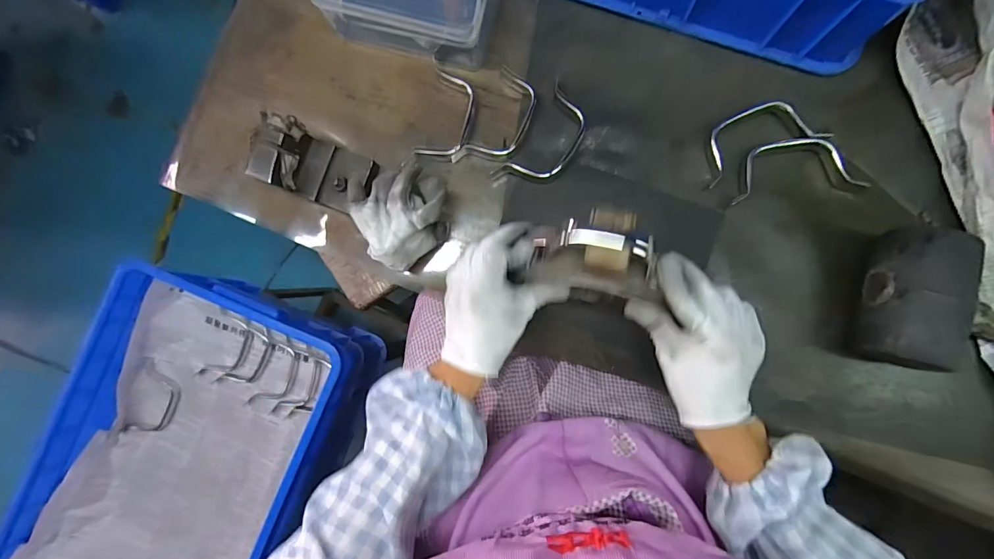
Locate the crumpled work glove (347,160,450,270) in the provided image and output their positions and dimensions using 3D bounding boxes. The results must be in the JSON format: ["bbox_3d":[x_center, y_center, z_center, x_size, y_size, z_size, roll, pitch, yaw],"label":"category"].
[{"bbox_3d":[-0.089,-0.066,0.431,0.085,0.067,0.090,0,85,5],"label":"crumpled work glove"}]

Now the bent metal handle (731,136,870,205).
[{"bbox_3d":[0.291,-0.110,0.418,0.126,0.016,0.055,-8,87,6],"label":"bent metal handle"}]

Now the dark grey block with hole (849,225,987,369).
[{"bbox_3d":[0.358,0.016,0.377,0.063,0.062,0.116,15,89,7],"label":"dark grey block with hole"}]

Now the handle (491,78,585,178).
[{"bbox_3d":[0.053,-0.145,0.440,0.057,0.028,0.126,32,91,7],"label":"handle"}]

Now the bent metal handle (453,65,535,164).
[{"bbox_3d":[0.003,-0.161,0.449,0.053,0.018,0.111,30,91,7],"label":"bent metal handle"}]

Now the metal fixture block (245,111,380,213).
[{"bbox_3d":[-0.181,-0.112,0.437,0.096,0.079,0.063,21,88,6],"label":"metal fixture block"}]

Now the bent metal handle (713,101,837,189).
[{"bbox_3d":[0.253,-0.140,0.416,0.115,0.023,0.055,-24,85,5],"label":"bent metal handle"}]

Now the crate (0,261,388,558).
[{"bbox_3d":[-0.441,0.278,0.655,0.348,0.178,0.527,20,87,6],"label":"crate"}]

